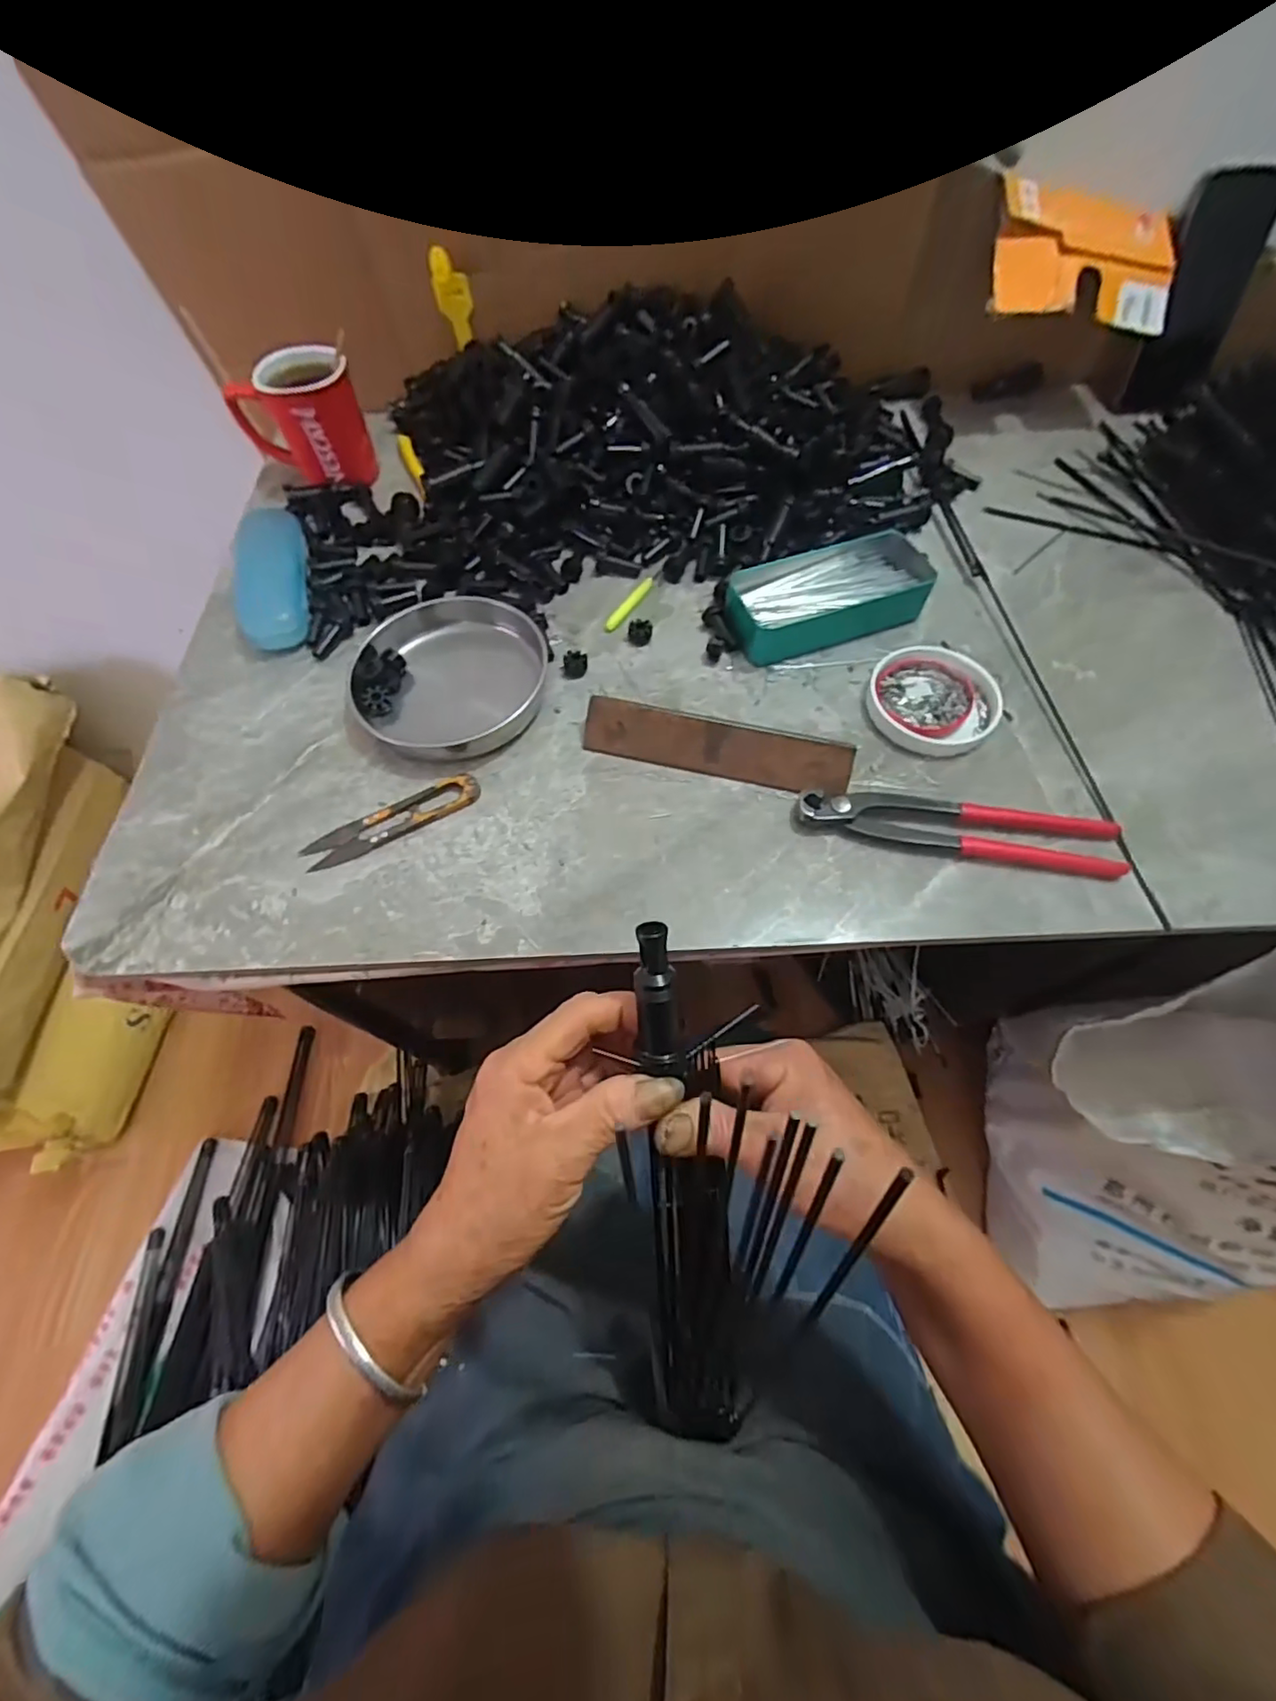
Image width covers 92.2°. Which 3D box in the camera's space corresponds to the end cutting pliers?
[{"bbox_3d":[0.202,-0.017,0.390,0.192,0.018,0.041,11,63,6],"label":"end cutting pliers"}]

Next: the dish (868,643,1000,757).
[{"bbox_3d":[0.211,-0.108,0.439,0.087,0.016,0.087,0,62,0],"label":"dish"}]

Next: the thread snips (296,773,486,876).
[{"bbox_3d":[-0.160,-0.021,0.401,0.116,0.009,0.026,-25,65,-13],"label":"thread snips"}]

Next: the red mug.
[{"bbox_3d":[-0.294,-0.377,0.548,0.101,0.087,0.074,-32,67,-16],"label":"red mug"}]

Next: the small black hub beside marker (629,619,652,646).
[{"bbox_3d":[0.002,-0.169,0.478,0.019,0.014,0.014,0,62,0],"label":"small black hub beside marker"}]

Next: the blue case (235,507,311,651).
[{"bbox_3d":[-0.294,-0.224,0.501,0.047,0.035,0.139,-13,63,-7],"label":"blue case"}]

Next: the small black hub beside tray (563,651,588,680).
[{"bbox_3d":[-0.047,-0.140,0.463,0.018,0.013,0.016,-6,63,-3],"label":"small black hub beside tray"}]

